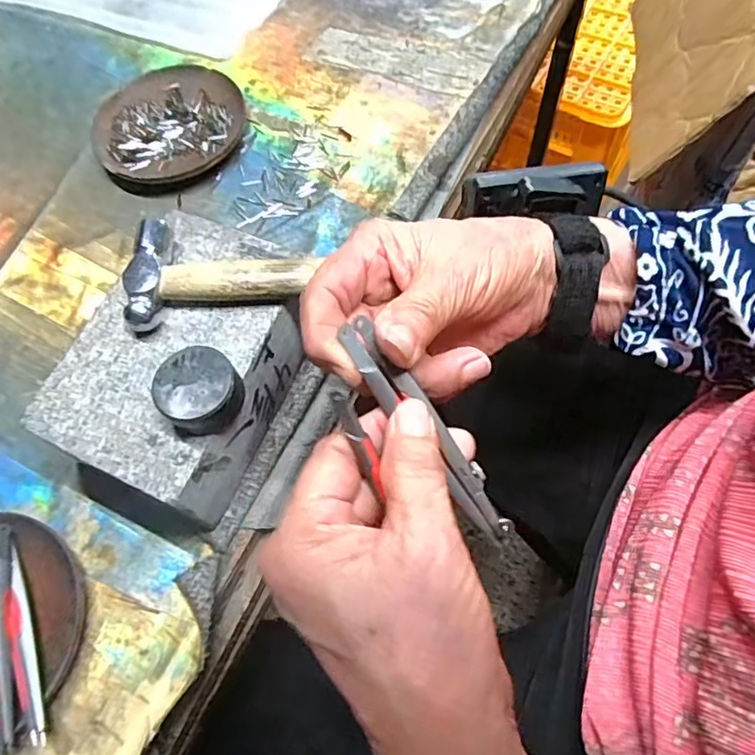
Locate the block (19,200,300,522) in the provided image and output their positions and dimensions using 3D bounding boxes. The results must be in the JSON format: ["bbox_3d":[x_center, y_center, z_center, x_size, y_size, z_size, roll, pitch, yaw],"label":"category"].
[{"bbox_3d":[-0.099,-0.008,0.315,0.107,0.062,0.152,24,69,14],"label":"block"}]

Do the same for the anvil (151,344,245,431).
[{"bbox_3d":[-0.083,0.007,0.264,0.036,0.021,0.038,-1,65,3],"label":"anvil"}]

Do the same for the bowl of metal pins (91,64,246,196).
[{"bbox_3d":[-0.159,-0.194,0.430,0.111,0.015,0.118,-1,65,3],"label":"bowl of metal pins"}]

